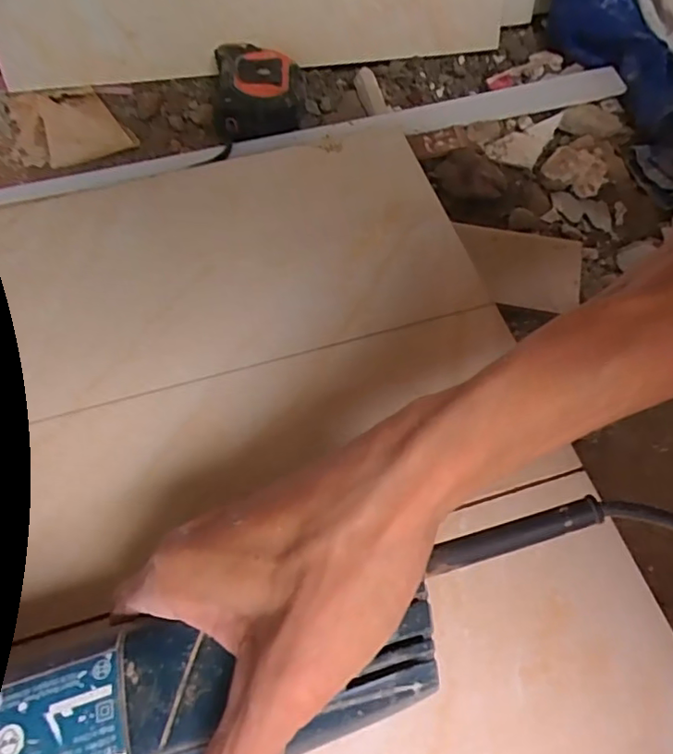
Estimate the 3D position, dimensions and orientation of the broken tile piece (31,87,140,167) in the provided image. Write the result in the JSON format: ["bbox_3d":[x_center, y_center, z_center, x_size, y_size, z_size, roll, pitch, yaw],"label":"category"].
[{"bbox_3d":[-0.236,-0.238,0.509,0.076,0.007,0.076,-19,77,-10],"label":"broken tile piece"}]

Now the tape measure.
[{"bbox_3d":[-0.077,-0.270,0.504,0.082,0.038,0.097,-10,62,-2],"label":"tape measure"}]

